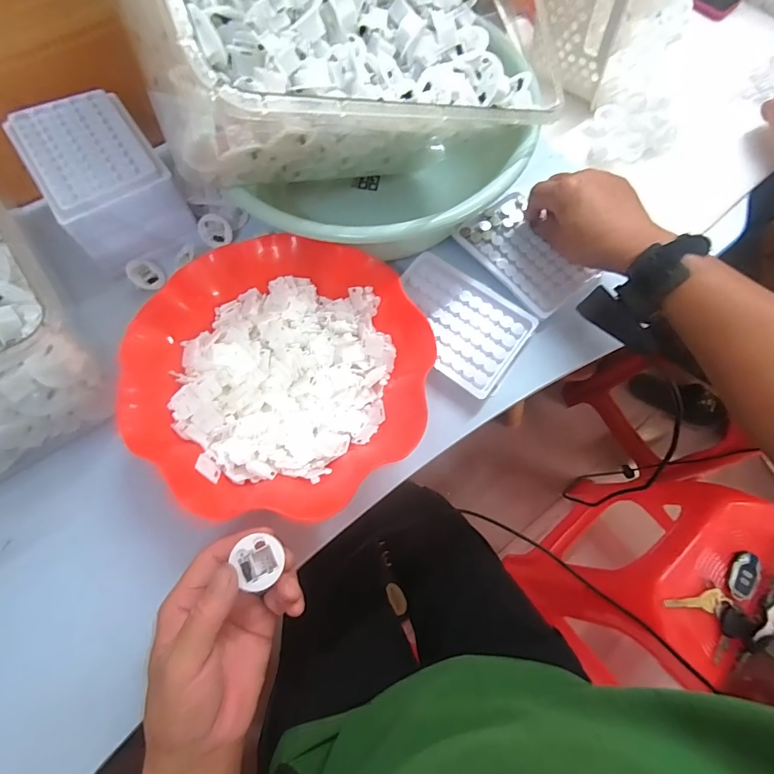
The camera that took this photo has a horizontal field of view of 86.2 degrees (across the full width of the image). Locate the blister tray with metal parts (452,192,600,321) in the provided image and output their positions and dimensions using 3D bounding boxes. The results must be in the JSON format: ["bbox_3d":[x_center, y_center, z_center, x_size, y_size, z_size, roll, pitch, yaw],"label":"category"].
[{"bbox_3d":[0.137,-0.133,0.409,0.081,0.010,0.128,-35,75,-14],"label":"blister tray with metal parts"}]

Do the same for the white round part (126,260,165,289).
[{"bbox_3d":[-0.229,-0.107,0.394,0.004,0.034,0.027,7,67,30],"label":"white round part"}]

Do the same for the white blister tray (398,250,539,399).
[{"bbox_3d":[0.060,-0.061,0.382,0.131,0.009,0.093,38,73,12],"label":"white blister tray"}]

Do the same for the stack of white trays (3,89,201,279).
[{"bbox_3d":[-0.257,-0.189,0.384,0.095,0.072,0.139,-33,74,-13],"label":"stack of white trays"}]

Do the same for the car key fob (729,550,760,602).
[{"bbox_3d":[0.463,0.244,0.536,0.029,0.015,0.064,34,72,10],"label":"car key fob"}]

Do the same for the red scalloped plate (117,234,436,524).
[{"bbox_3d":[-0.082,-0.012,0.329,0.222,0.047,0.217,1,70,-2],"label":"red scalloped plate"}]

